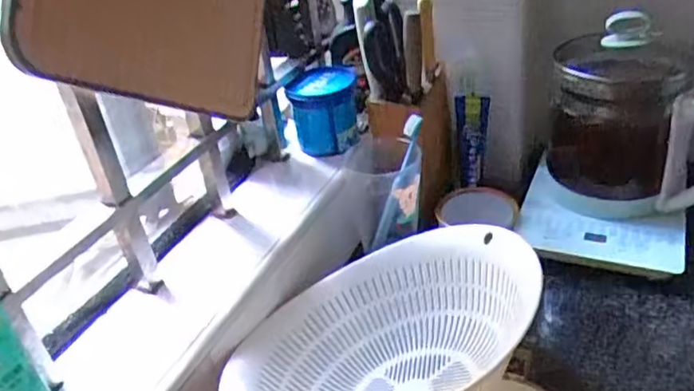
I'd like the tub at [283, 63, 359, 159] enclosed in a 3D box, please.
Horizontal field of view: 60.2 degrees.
[{"bbox_3d":[-0.027,-0.108,0.748,0.081,0.072,0.101,-7,33,1],"label":"tub"}]

